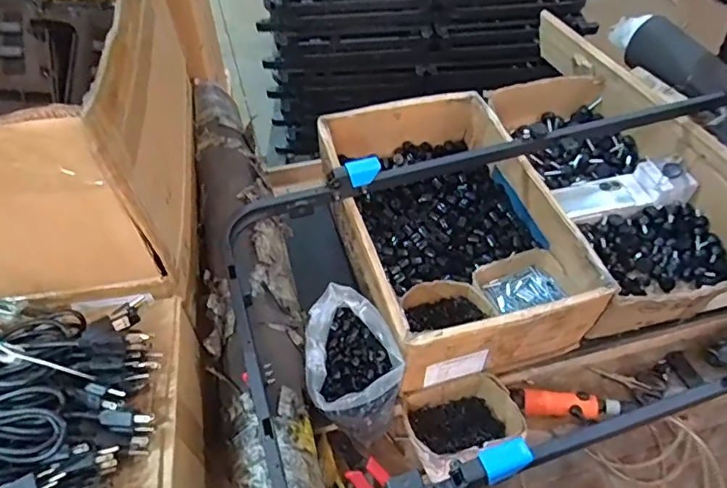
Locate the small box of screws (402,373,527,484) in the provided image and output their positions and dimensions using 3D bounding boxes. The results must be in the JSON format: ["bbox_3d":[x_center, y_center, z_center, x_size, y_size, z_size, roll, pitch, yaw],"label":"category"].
[{"bbox_3d":[0.150,0.274,0.808,0.169,0.082,0.146,-20,54,-15],"label":"small box of screws"}]

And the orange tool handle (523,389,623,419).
[{"bbox_3d":[0.341,0.262,0.870,0.147,0.040,0.035,8,52,6],"label":"orange tool handle"}]

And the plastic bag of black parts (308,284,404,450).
[{"bbox_3d":[-0.020,0.174,0.792,0.129,0.127,0.197,-12,52,-9],"label":"plastic bag of black parts"}]

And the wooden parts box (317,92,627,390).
[{"bbox_3d":[0.146,-0.044,0.975,0.348,0.148,0.541,-13,52,-10],"label":"wooden parts box"}]

